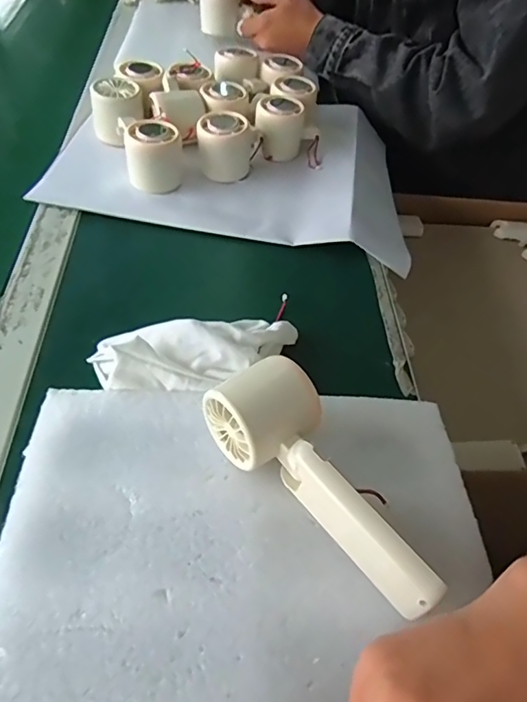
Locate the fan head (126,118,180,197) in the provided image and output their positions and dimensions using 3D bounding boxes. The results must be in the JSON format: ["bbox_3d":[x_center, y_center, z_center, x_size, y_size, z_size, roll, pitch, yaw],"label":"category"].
[{"bbox_3d":[-0.112,-0.203,0.519,0.054,0.052,0.054,1,51,-5],"label":"fan head"}]

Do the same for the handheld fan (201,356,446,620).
[{"bbox_3d":[0.033,0.073,0.286,0.061,0.059,0.156,-29,59,-28],"label":"handheld fan"}]

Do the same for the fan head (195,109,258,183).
[{"bbox_3d":[-0.041,-0.221,0.546,0.062,0.057,0.054,1,51,-5],"label":"fan head"}]

